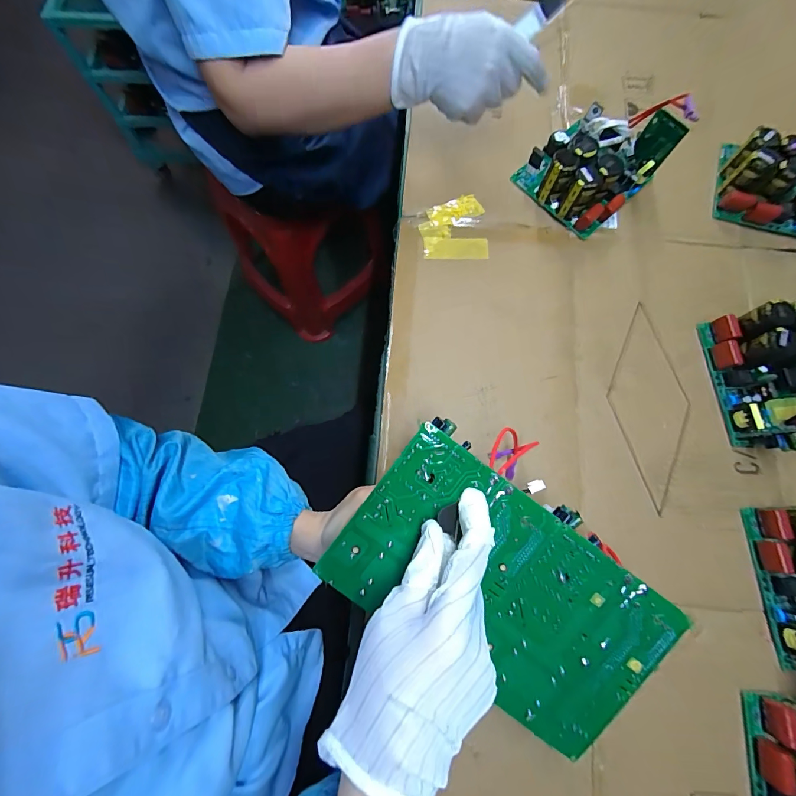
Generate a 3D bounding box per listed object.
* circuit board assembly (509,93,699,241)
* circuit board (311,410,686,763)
[{"bbox_3d":[0.235,-0.285,0.444,0.152,0.070,0.126,-44,80,-12],"label":"circuit board assembly"},{"bbox_3d":[0.077,0.137,0.296,0.238,0.050,0.142,34,94,-2],"label":"circuit board"}]

